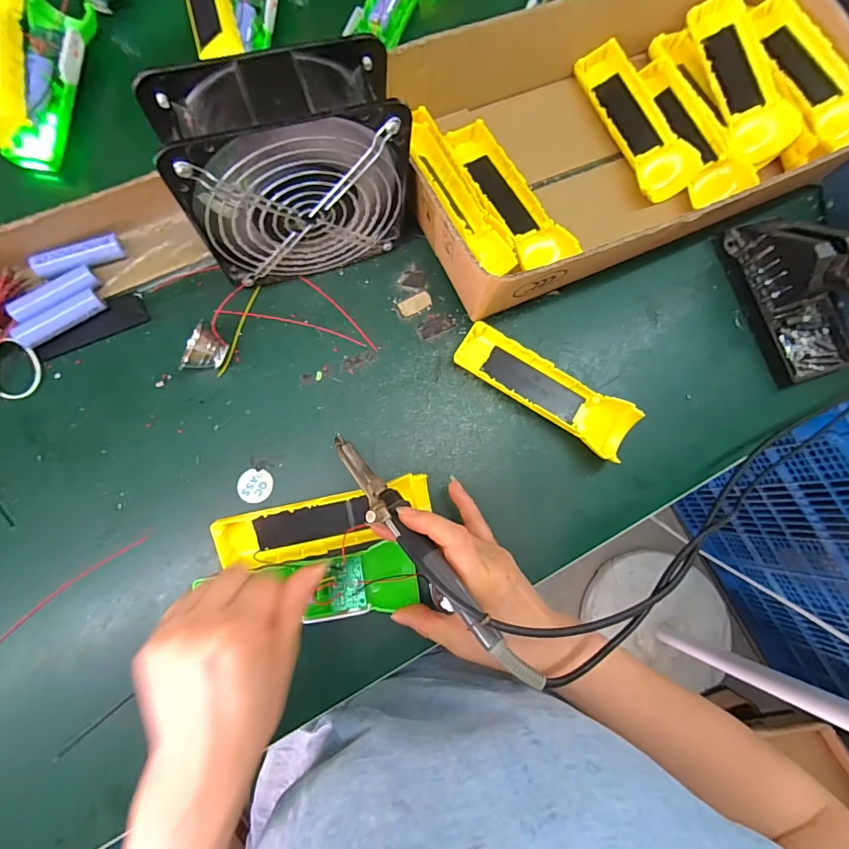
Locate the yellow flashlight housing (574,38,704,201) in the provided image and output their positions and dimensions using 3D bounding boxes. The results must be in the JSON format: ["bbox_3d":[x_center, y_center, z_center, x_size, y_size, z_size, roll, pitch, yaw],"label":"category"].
[{"bbox_3d":[0.204,-0.295,0.408,0.043,0.032,0.164,-23,86,-8],"label":"yellow flashlight housing"}]

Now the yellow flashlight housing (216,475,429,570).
[{"bbox_3d":[-0.074,0.077,0.334,0.162,0.029,0.042,-13,82,-7],"label":"yellow flashlight housing"}]

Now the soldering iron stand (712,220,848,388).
[{"bbox_3d":[0.348,-0.123,0.383,0.077,0.072,0.154,-18,83,-7],"label":"soldering iron stand"}]

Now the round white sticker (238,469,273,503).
[{"bbox_3d":[-0.137,0.050,0.343,0.026,0.004,0.026,1,81,-5],"label":"round white sticker"}]

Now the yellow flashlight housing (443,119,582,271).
[{"bbox_3d":[0.071,-0.202,0.383,0.054,0.035,0.161,-31,85,-9],"label":"yellow flashlight housing"}]

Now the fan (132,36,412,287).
[{"bbox_3d":[-0.091,-0.174,0.307,0.146,0.145,0.063,-20,83,-8],"label":"fan"}]

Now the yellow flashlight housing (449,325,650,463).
[{"bbox_3d":[0.105,-0.032,0.368,0.160,0.029,0.048,35,80,1],"label":"yellow flashlight housing"}]

